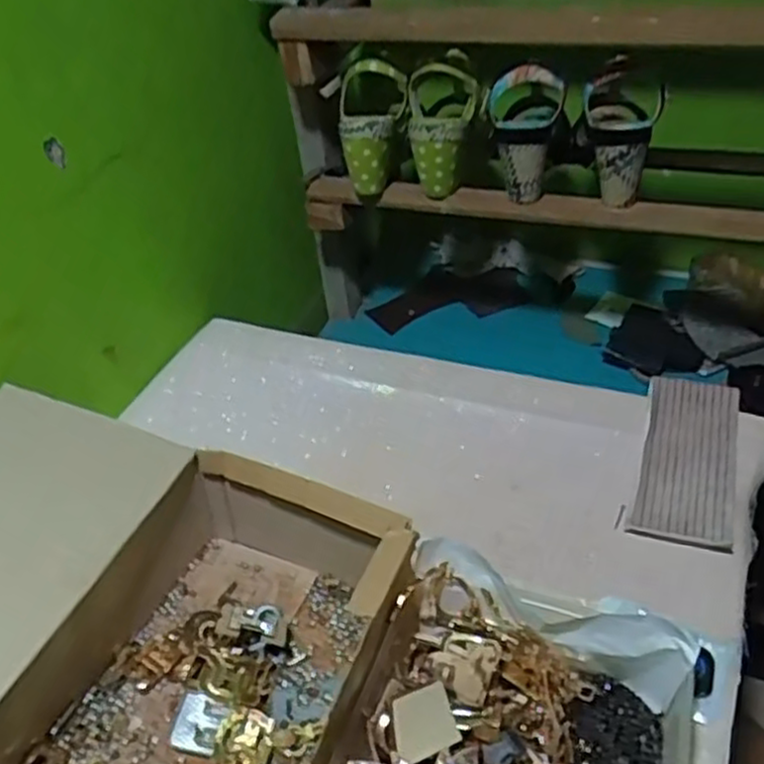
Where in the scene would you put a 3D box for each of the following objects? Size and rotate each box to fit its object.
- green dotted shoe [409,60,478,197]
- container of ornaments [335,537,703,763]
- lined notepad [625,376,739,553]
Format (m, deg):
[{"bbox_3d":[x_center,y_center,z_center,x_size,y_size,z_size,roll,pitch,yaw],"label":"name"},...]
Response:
[{"bbox_3d":[0.069,-0.285,0.863,0.078,0.128,0.082,1,40,9],"label":"green dotted shoe"},{"bbox_3d":[0.086,0.228,0.487,0.206,0.072,0.200,10,43,18],"label":"container of ornaments"},{"bbox_3d":[0.273,0.066,0.681,0.080,0.013,0.178,11,49,18],"label":"lined notepad"}]

